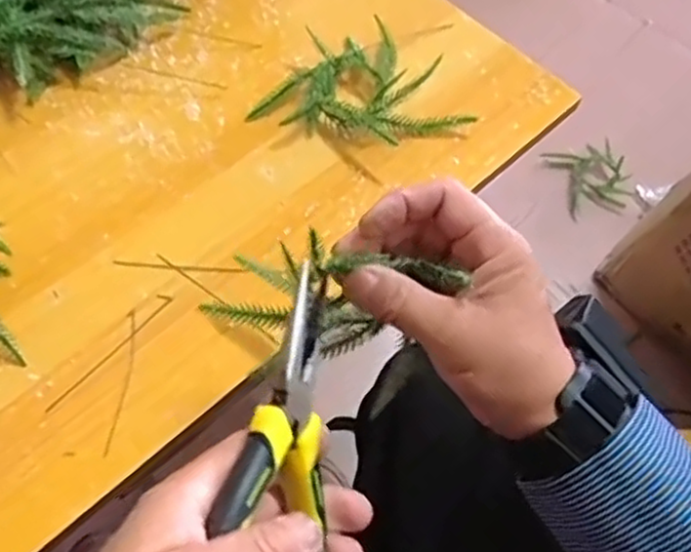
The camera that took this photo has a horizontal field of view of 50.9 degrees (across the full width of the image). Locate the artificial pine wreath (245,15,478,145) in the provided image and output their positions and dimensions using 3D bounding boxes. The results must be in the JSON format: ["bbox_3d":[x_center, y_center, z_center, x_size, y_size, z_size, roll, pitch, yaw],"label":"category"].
[{"bbox_3d":[0.011,-0.149,0.530,0.157,0.044,0.098,1,60,-4],"label":"artificial pine wreath"}]

